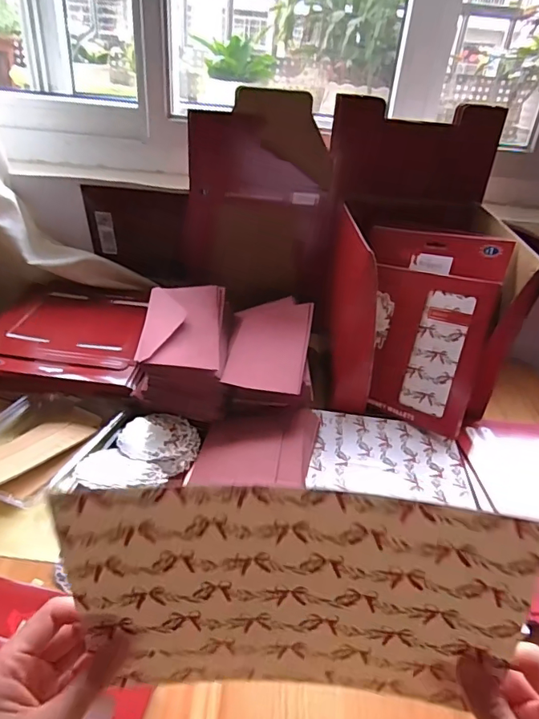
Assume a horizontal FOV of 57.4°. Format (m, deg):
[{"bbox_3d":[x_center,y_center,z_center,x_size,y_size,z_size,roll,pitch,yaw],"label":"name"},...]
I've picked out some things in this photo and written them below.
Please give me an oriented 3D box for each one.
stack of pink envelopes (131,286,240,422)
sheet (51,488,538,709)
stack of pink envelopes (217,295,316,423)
[{"bbox_3d":[-0.109,-0.017,0.651,0.110,0.092,0.178,3,33,-2],"label":"stack of pink envelopes"},{"bbox_3d":[0.010,0.142,0.292,0.249,0.167,0.027,5,33,1],"label":"sheet"},{"bbox_3d":[0.002,-0.002,0.660,0.106,0.082,0.197,6,33,2],"label":"stack of pink envelopes"}]

